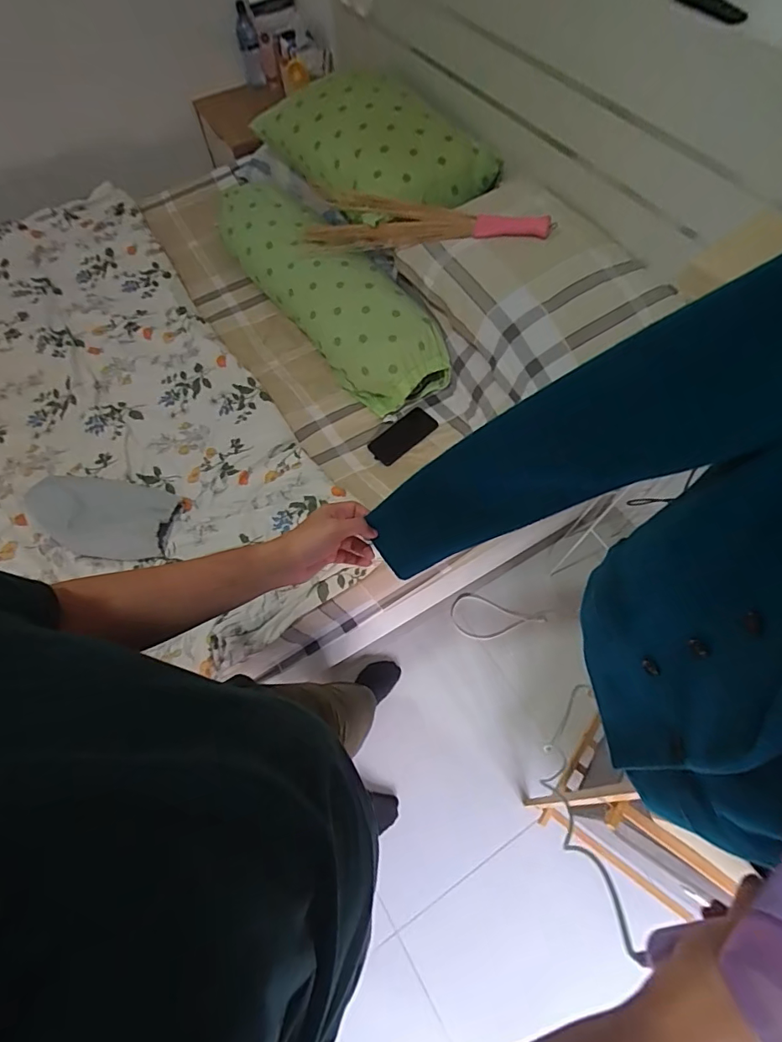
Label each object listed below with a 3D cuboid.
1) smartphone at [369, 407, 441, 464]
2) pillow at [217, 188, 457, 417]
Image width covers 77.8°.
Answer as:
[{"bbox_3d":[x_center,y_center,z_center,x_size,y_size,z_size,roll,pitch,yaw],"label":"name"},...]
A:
[{"bbox_3d":[0.028,-0.197,1.130,0.158,0.013,0.079,-40,70,-8],"label":"smartphone"},{"bbox_3d":[-0.179,-0.620,1.268,0.233,0.157,0.839,-35,68,-14],"label":"pillow"}]

